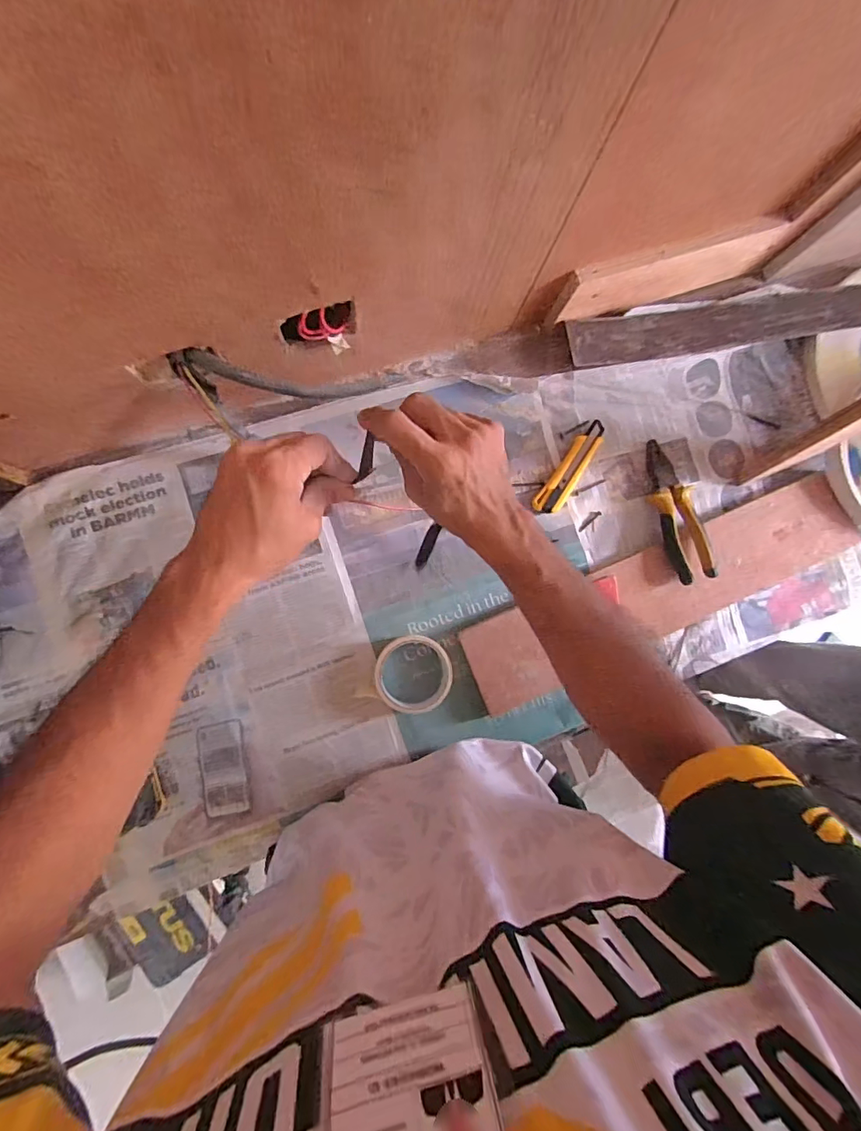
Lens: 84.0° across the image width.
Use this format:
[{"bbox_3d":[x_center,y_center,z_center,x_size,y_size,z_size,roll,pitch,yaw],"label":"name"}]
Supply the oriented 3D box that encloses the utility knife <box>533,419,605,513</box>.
[{"bbox_3d":[0.184,-0.125,0.620,0.038,0.011,0.143,36,84,-4],"label":"utility knife"}]

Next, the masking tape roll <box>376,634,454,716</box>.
[{"bbox_3d":[-0.020,0.129,0.573,0.089,0.030,0.088,0,87,-7],"label":"masking tape roll"}]

